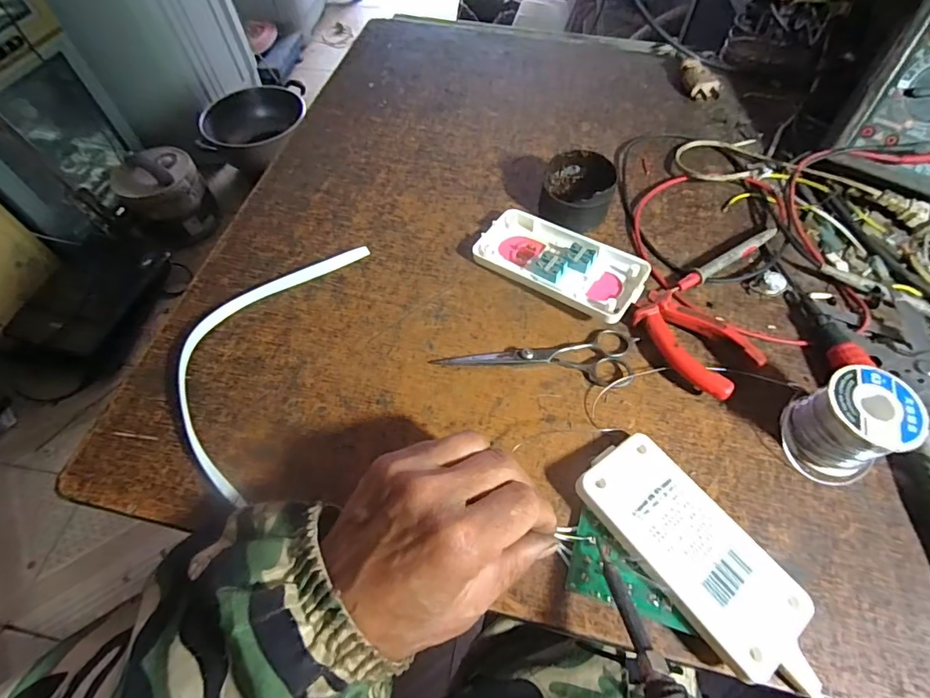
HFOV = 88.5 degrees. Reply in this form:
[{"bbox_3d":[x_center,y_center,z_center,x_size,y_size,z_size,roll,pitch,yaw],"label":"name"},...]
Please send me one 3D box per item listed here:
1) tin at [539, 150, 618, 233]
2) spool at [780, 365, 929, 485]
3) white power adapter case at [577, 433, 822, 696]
[{"bbox_3d":[0.094,-0.134,0.400,0.057,0.036,0.052,-1,59,1],"label":"tin"},{"bbox_3d":[0.232,0.046,0.289,0.055,0.048,0.053,-1,59,1],"label":"spool"},{"bbox_3d":[0.129,0.114,0.264,0.060,0.019,0.138,-33,64,-17],"label":"white power adapter case"}]

